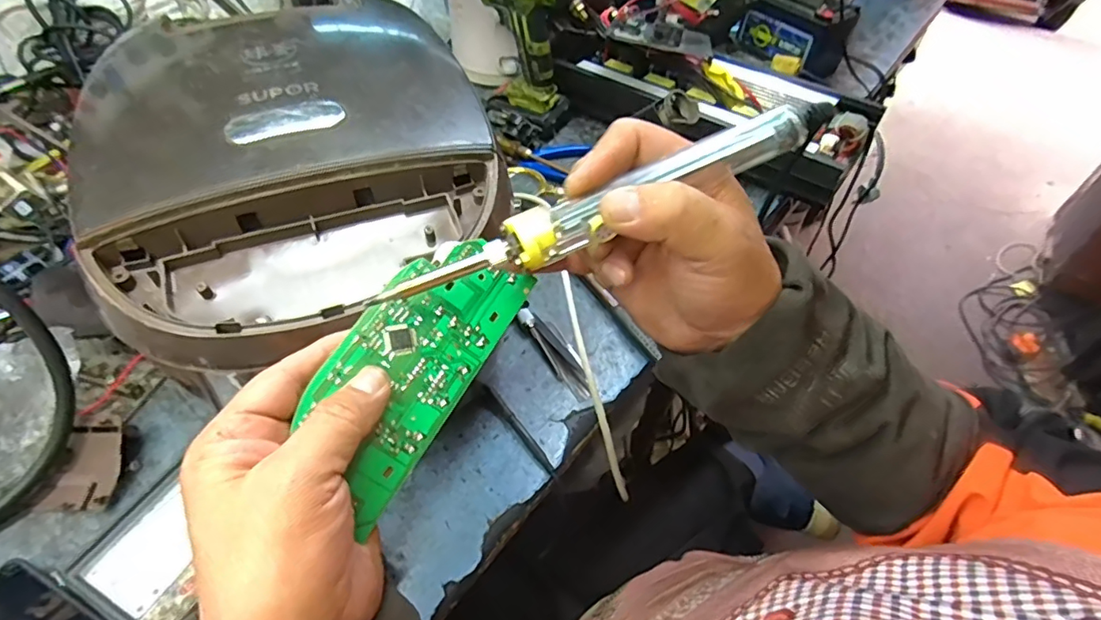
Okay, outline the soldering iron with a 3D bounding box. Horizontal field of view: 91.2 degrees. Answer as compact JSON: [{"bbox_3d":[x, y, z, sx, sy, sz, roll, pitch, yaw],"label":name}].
[{"bbox_3d":[0.025,-0.046,0.246,0.221,0.018,0.021,-24,53,-5],"label":"soldering iron"}]

